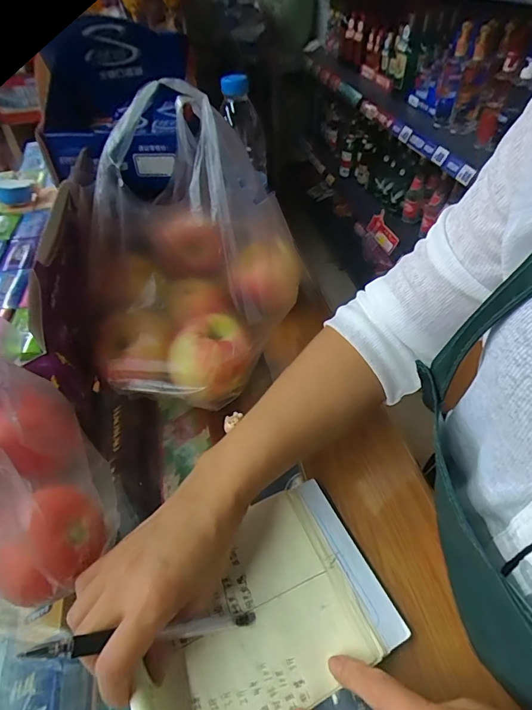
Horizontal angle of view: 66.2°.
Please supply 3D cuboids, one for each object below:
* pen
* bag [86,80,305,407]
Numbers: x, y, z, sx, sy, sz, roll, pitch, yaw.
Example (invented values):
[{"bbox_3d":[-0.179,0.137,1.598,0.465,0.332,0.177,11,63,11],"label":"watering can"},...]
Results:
[{"bbox_3d":[-0.067,0.169,0.247,0.141,0.007,0.009,14,37,-32],"label":"pen"},{"bbox_3d":[-0.074,-0.105,0.390,0.160,0.226,0.225,16,49,18],"label":"bag"}]

